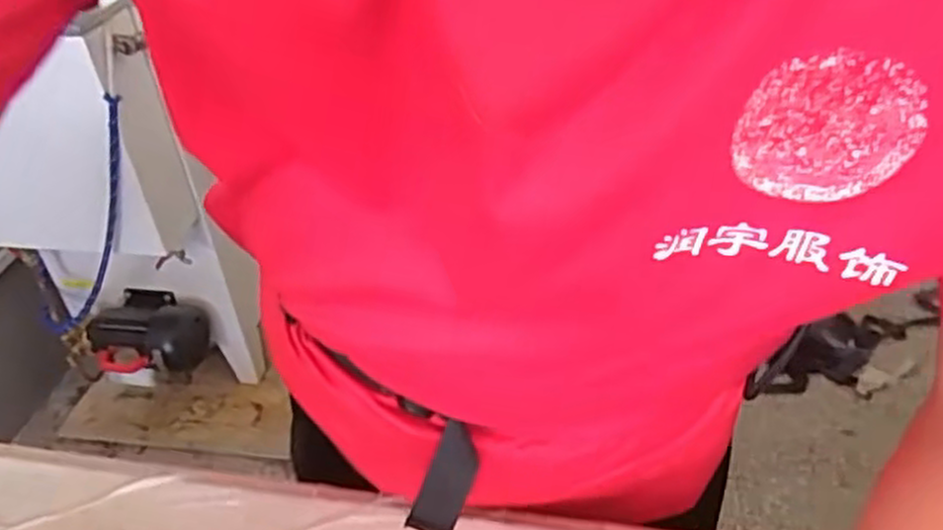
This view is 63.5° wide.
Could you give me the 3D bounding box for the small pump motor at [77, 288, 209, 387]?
[{"bbox_3d":[-0.684,0.149,1.584,0.261,0.126,0.161,6,38,13],"label":"small pump motor"}]

